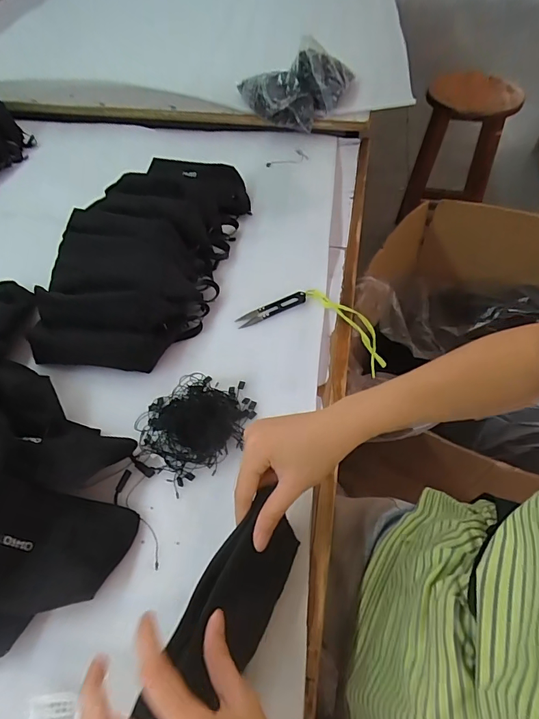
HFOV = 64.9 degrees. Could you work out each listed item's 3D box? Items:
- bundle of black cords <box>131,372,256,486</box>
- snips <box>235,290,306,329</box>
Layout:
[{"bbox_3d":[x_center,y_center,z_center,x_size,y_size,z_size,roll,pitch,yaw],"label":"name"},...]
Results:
[{"bbox_3d":[-0.089,0.069,0.479,0.117,0.026,0.131,18,56,14],"label":"bundle of black cords"},{"bbox_3d":[0.002,-0.071,0.587,0.101,0.014,0.024,-20,56,-14],"label":"snips"}]

